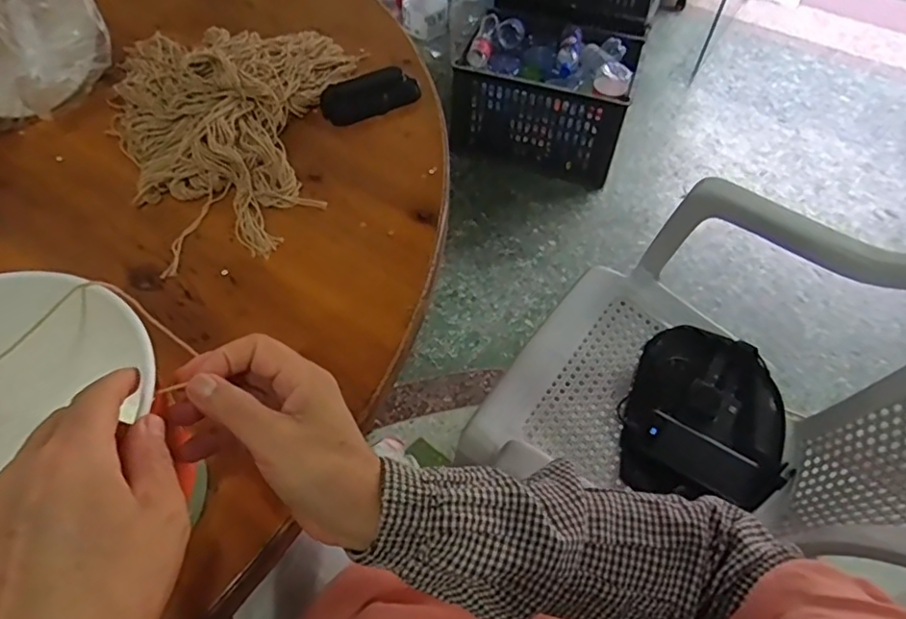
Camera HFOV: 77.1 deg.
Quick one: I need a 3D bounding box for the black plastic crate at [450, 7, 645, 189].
[{"bbox_3d":[0.276,-0.644,1.663,0.468,0.328,0.350,18,56,10],"label":"black plastic crate"}]

